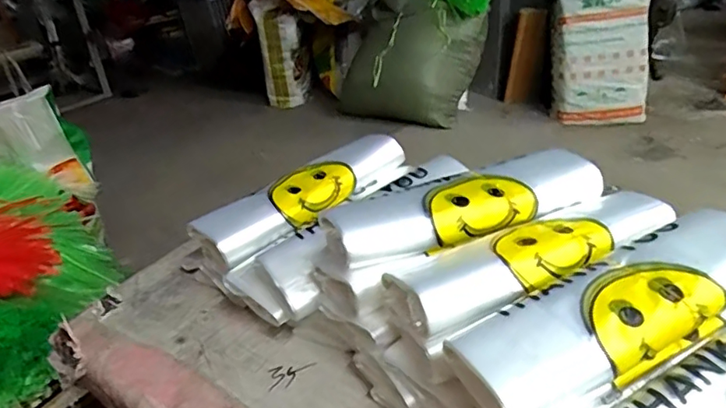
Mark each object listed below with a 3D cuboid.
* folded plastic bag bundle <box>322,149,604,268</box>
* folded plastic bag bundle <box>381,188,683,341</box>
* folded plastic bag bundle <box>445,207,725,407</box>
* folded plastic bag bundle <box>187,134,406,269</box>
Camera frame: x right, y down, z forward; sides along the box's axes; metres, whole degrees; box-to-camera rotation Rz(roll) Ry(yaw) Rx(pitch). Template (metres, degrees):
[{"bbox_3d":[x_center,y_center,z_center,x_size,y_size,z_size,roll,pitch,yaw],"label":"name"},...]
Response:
[{"bbox_3d":[0.117,-0.002,0.584,0.314,0.037,0.091,-17,32,-19],"label":"folded plastic bag bundle"},{"bbox_3d":[0.169,0.044,0.521,0.298,0.029,0.100,-16,32,-18],"label":"folded plastic bag bundle"},{"bbox_3d":[0.218,0.083,0.446,0.311,0.059,0.091,-18,32,-21],"label":"folded plastic bag bundle"},{"bbox_3d":[-0.070,-0.017,0.738,0.311,0.054,0.078,-27,36,-32],"label":"folded plastic bag bundle"}]

